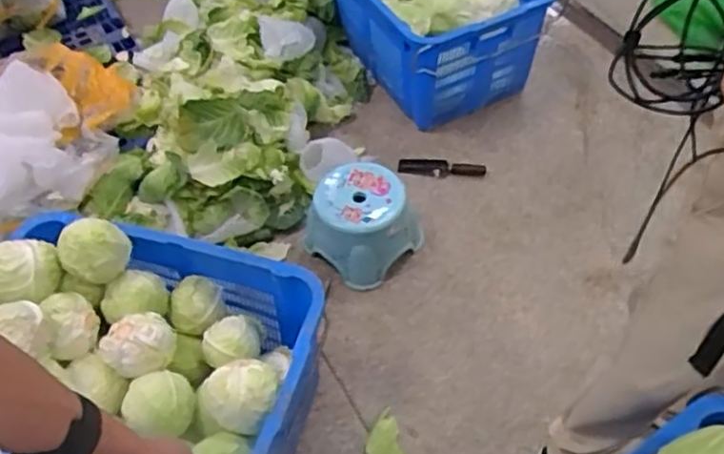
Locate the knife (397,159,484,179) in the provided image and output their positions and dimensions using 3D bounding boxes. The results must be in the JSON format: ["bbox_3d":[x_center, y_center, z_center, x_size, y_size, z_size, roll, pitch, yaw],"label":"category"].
[{"bbox_3d":[0.224,-0.163,1.882,0.240,0.021,0.050,7,54,7],"label":"knife"}]

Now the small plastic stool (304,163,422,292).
[{"bbox_3d":[0.009,-0.011,1.670,0.253,0.177,0.245,-1,53,1],"label":"small plastic stool"}]

